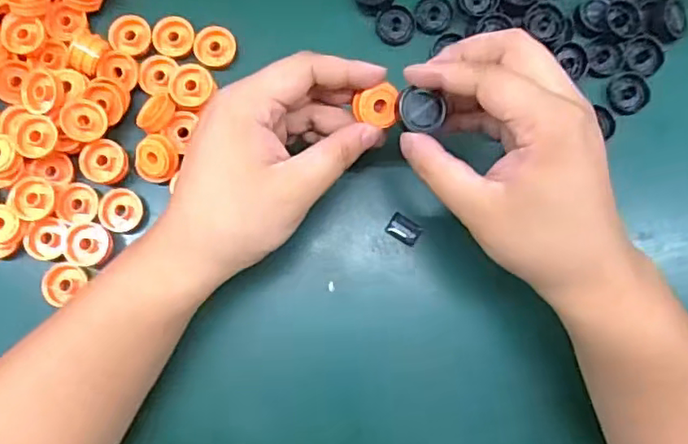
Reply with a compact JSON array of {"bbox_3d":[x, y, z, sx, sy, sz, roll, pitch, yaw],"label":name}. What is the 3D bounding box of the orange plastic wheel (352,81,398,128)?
[{"bbox_3d":[0.017,-0.061,0.317,0.022,0.009,0.021,-4,103,-14],"label":"orange plastic wheel"}]

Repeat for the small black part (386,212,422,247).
[{"bbox_3d":[0.037,0.004,0.373,0.020,0.004,0.014,32,82,4],"label":"small black part"}]

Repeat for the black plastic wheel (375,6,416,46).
[{"bbox_3d":[0.033,-0.128,0.391,0.024,0.009,0.024,0,80,-2],"label":"black plastic wheel"}]

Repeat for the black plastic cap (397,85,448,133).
[{"bbox_3d":[0.040,-0.056,0.304,0.023,0.005,0.021,0,80,-2],"label":"black plastic cap"}]

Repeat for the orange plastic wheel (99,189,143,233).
[{"bbox_3d":[-0.136,-0.007,0.369,0.024,0.008,0.026,0,80,-1],"label":"orange plastic wheel"}]

